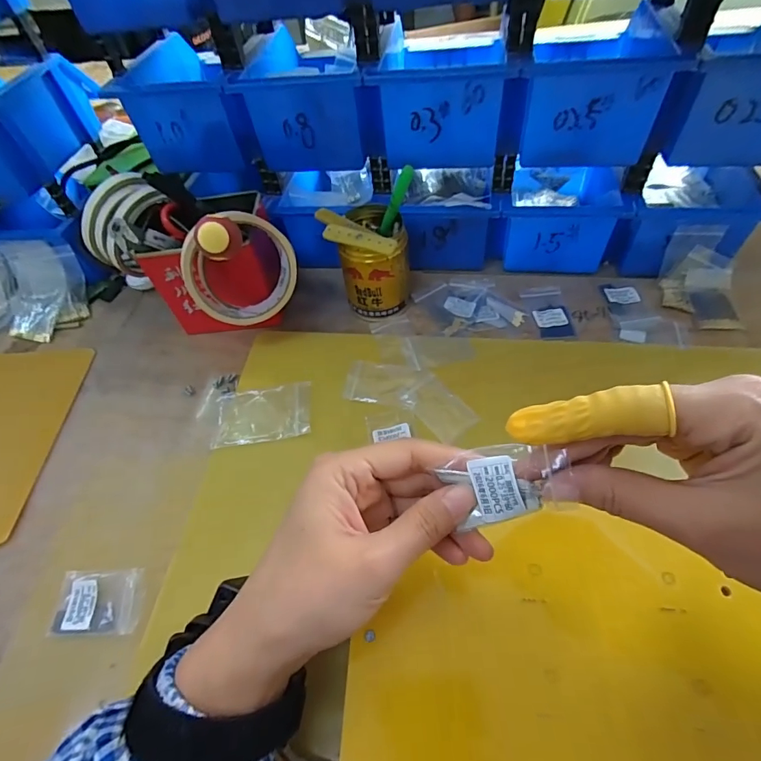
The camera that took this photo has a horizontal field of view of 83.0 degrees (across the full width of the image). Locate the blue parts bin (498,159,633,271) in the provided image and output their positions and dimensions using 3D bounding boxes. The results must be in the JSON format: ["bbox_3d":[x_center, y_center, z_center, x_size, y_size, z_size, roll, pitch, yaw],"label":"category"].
[{"bbox_3d":[0.185,-0.194,0.459,0.110,0.074,0.156,4,56,8],"label":"blue parts bin"}]

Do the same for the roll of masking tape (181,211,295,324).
[{"bbox_3d":[-0.118,-0.093,0.364,0.090,0.088,0.029,-30,33,-17],"label":"roll of masking tape"}]

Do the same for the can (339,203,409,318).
[{"bbox_3d":[-0.004,-0.115,0.414,0.062,0.081,0.077,-3,55,4],"label":"can"}]

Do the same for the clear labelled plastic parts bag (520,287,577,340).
[{"bbox_3d":[0.164,-0.068,0.418,0.038,0.004,0.066,-5,55,2],"label":"clear labelled plastic parts bag"}]

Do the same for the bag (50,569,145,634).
[{"bbox_3d":[-0.193,0.150,0.292,0.061,0.011,0.037,-4,55,4],"label":"bag"}]

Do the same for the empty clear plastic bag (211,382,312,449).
[{"bbox_3d":[-0.100,0.029,0.371,0.080,0.004,0.055,-9,51,1],"label":"empty clear plastic bag"}]

